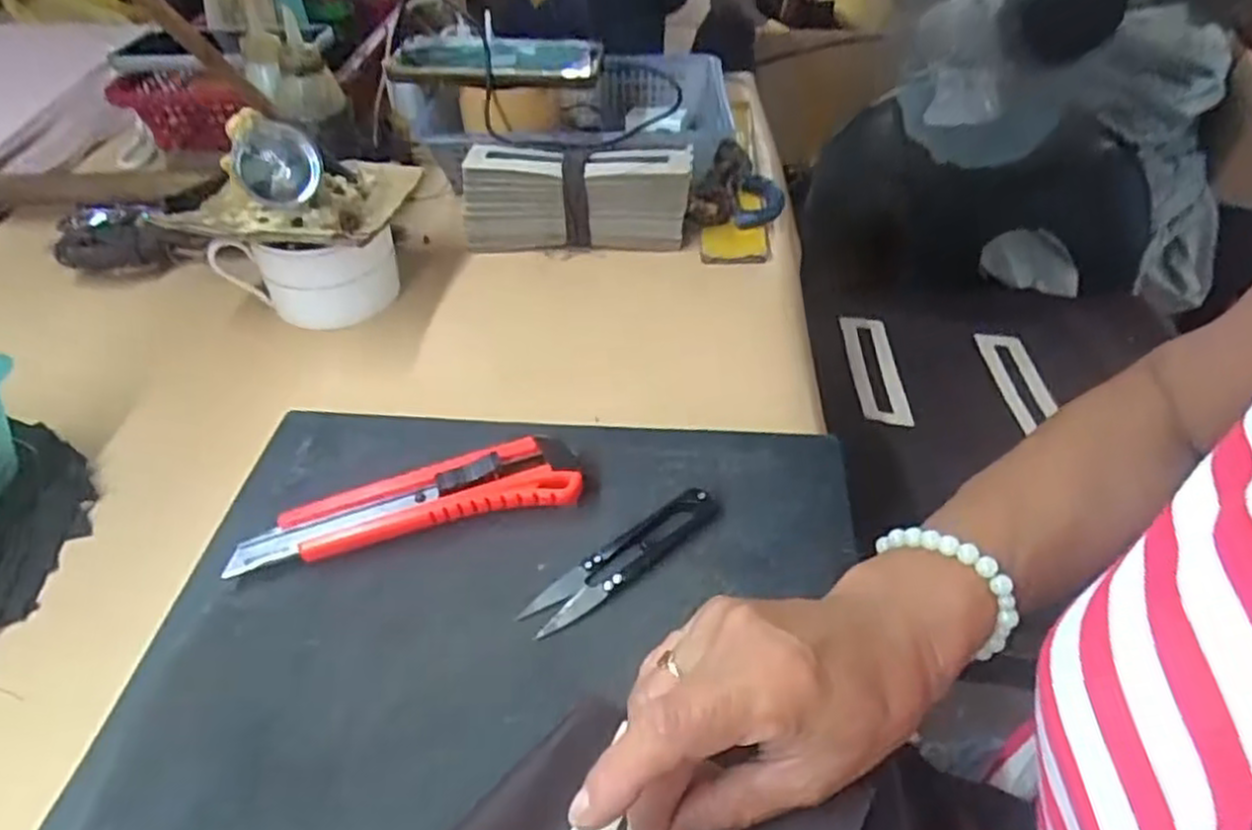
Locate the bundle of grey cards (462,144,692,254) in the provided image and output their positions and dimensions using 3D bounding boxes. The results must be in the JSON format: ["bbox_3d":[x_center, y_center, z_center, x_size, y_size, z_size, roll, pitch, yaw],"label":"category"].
[{"bbox_3d":[-0.035,-0.158,0.556,0.159,0.066,0.049,0,43,1],"label":"bundle of grey cards"}]

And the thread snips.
[{"bbox_3d":[-0.001,0.062,0.335,0.098,0.010,0.023,-31,52,-27],"label":"thread snips"}]

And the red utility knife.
[{"bbox_3d":[-0.097,0.041,0.351,0.153,0.022,0.038,-12,45,-12],"label":"red utility knife"}]

